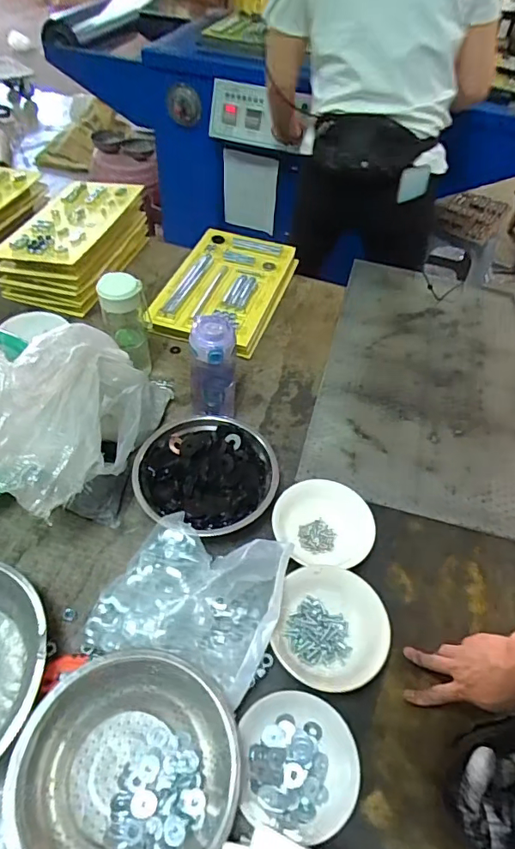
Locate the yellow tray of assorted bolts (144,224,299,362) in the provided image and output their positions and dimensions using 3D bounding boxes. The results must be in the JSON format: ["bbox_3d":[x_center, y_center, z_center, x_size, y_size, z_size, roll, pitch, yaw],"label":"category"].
[{"bbox_3d":[-0.067,-0.309,1.092,0.238,0.043,0.366,15,51,7],"label":"yellow tray of assorted bolts"}]

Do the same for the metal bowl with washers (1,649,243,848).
[{"bbox_3d":[-0.122,0.342,0.487,0.198,0.088,0.198,3,50,-3],"label":"metal bowl with washers"}]

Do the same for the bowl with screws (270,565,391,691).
[{"bbox_3d":[0.089,0.262,0.622,0.128,0.076,0.139,3,50,-3],"label":"bowl with screws"}]

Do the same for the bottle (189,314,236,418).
[{"bbox_3d":[-0.071,-0.077,0.805,0.072,0.205,0.077,-5,51,-10],"label":"bottle"}]

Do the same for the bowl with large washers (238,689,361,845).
[{"bbox_3d":[0.048,0.368,0.538,0.128,0.057,0.125,3,50,-3],"label":"bowl with large washers"}]

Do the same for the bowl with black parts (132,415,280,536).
[{"bbox_3d":[-0.080,0.084,0.764,0.206,0.065,0.193,3,50,-3],"label":"bowl with black parts"}]

